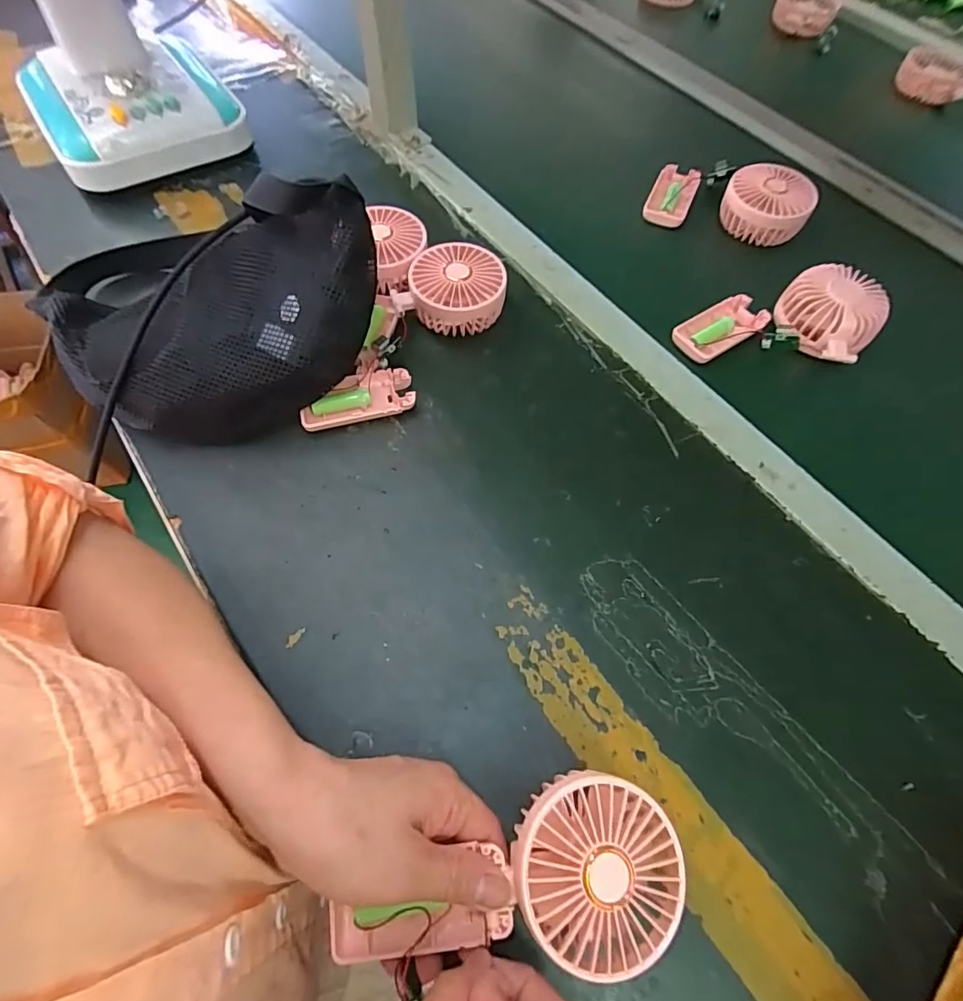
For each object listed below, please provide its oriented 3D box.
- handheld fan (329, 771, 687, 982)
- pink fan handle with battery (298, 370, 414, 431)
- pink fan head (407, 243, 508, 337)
[{"bbox_3d":[0.013,0.203,0.265,0.181,0.028,0.086,-16,68,-1],"label":"handheld fan"},{"bbox_3d":[-0.106,-0.087,0.441,0.094,0.017,0.042,-13,65,-8],"label":"pink fan handle with battery"},{"bbox_3d":[-0.023,-0.198,0.482,0.084,0.046,0.081,0,67,0],"label":"pink fan head"}]

